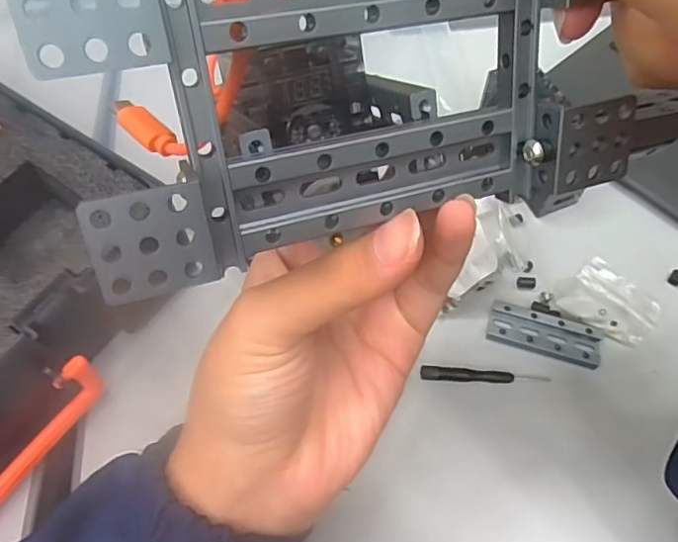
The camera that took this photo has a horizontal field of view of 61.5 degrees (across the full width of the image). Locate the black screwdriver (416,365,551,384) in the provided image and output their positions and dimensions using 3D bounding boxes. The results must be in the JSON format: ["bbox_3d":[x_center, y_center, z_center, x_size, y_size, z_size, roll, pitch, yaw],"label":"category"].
[{"bbox_3d":[0.083,0.059,0.323,0.072,0.009,0.008,2,59,2],"label":"black screwdriver"}]

